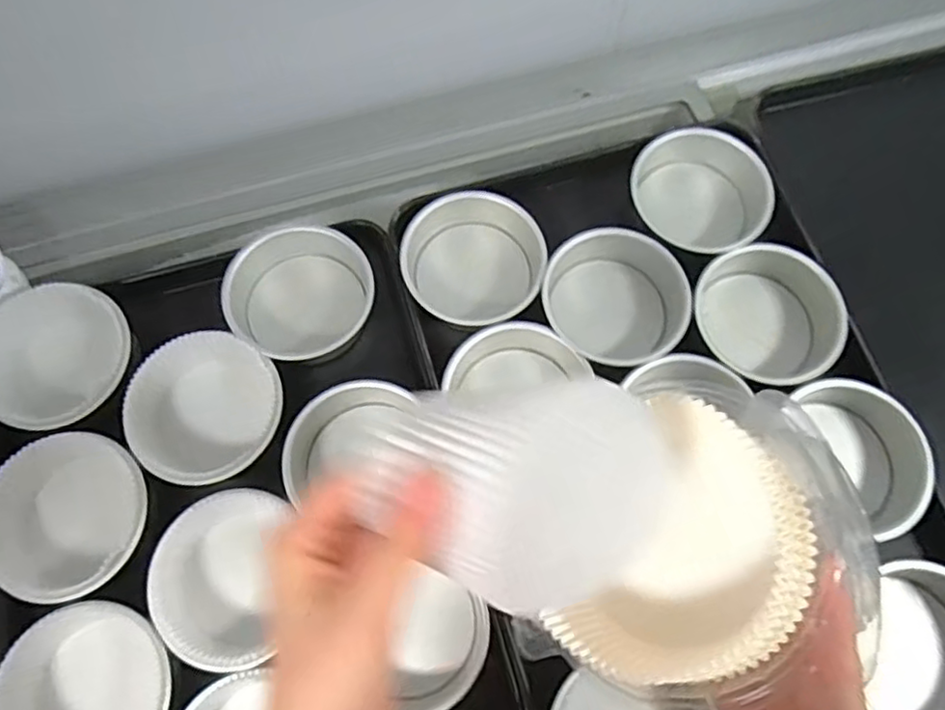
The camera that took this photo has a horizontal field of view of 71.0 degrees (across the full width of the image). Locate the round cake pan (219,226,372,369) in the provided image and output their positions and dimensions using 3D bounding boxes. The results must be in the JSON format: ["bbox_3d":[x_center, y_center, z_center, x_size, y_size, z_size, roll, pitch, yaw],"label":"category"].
[{"bbox_3d":[-0.168,-0.058,0.656,0.135,0.054,0.132,0,70,0],"label":"round cake pan"}]

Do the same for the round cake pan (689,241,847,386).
[{"bbox_3d":[0.285,-0.035,0.645,0.133,0.054,0.133,0,70,0],"label":"round cake pan"}]

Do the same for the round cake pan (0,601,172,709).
[{"bbox_3d":[-0.313,0.280,0.550,0.135,0.066,0.135,0,70,0],"label":"round cake pan"}]

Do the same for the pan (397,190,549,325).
[{"bbox_3d":[0.000,-0.096,0.664,0.137,0.057,0.150,0,70,0],"label":"pan"}]

